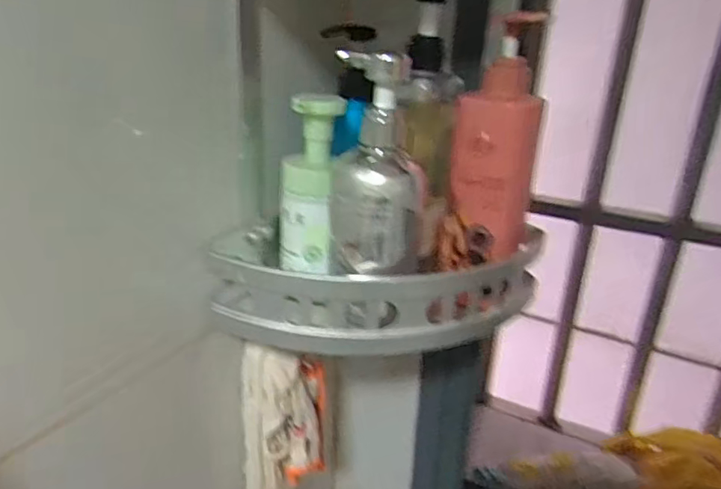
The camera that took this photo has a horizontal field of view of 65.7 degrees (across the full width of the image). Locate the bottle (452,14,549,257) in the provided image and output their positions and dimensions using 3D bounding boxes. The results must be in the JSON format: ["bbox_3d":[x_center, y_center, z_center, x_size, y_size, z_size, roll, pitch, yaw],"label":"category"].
[{"bbox_3d":[0.114,-0.085,0.443,0.056,0.176,0.059,-17,31,-39],"label":"bottle"}]

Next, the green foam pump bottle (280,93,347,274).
[{"bbox_3d":[-0.041,-0.046,0.447,0.046,0.142,0.041,1,23,-5],"label":"green foam pump bottle"}]

